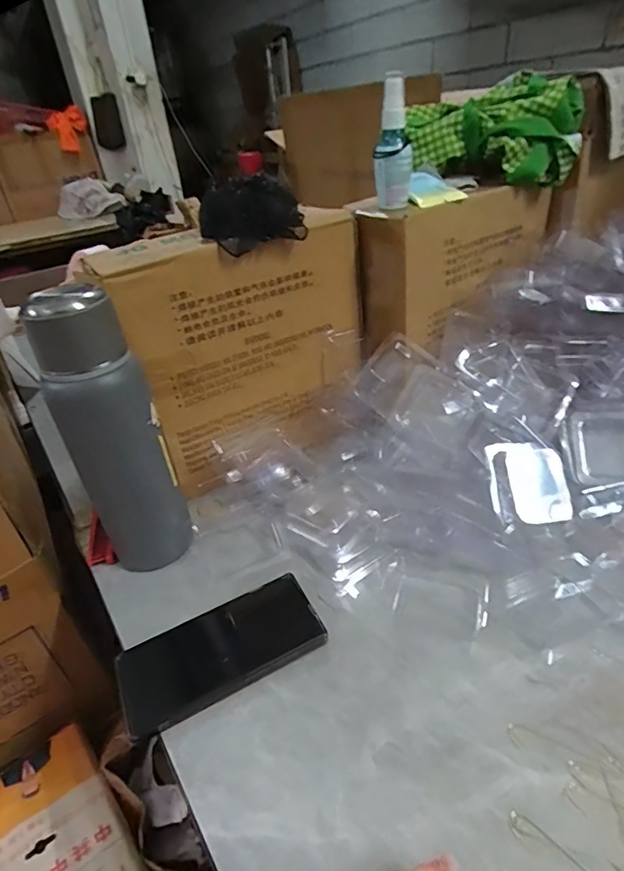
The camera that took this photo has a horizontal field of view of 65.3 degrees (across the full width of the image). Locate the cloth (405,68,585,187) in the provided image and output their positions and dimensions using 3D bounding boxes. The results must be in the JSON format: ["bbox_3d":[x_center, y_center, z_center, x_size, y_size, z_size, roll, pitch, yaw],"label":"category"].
[{"bbox_3d":[0.215,-0.365,0.592,0.200,0.098,0.087,12,37,26],"label":"cloth"}]

